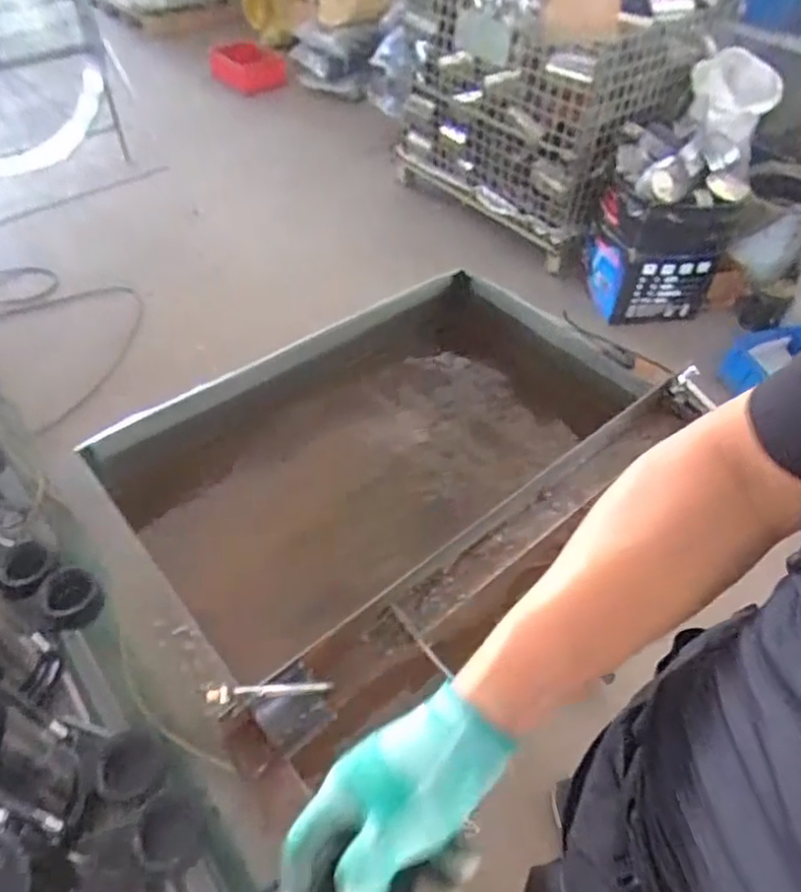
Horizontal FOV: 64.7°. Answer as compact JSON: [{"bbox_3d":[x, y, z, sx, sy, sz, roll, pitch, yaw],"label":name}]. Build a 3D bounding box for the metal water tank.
[{"bbox_3d":[-0.018,0.042,0.916,0.724,0.215,0.481,-31,57,-27],"label":"metal water tank"}]

